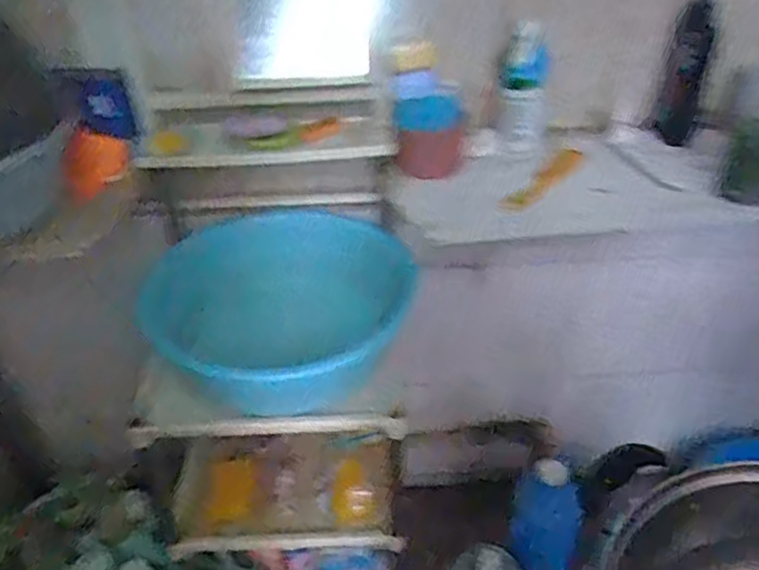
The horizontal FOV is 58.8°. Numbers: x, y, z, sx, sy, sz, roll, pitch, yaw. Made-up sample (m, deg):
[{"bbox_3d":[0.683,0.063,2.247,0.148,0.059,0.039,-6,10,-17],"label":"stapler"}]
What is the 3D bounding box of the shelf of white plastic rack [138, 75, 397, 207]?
[{"bbox_3d":[-0.167,-0.202,0.989,0.353,0.209,0.091,-2,36,-3],"label":"shelf of white plastic rack"}]

